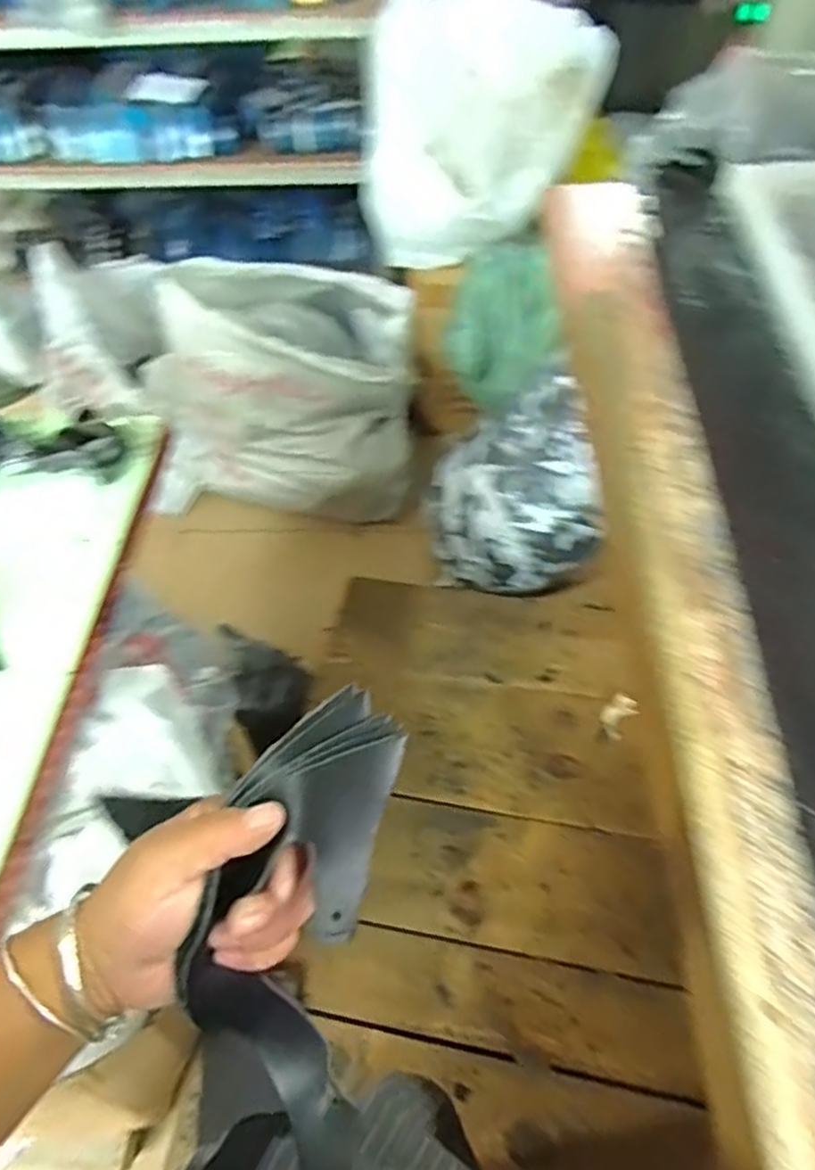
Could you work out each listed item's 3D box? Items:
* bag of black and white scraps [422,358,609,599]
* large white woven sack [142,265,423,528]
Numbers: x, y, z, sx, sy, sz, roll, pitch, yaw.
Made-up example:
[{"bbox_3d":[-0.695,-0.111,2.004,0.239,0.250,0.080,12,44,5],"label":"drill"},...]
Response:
[{"bbox_3d":[0.212,-0.247,1.649,0.309,0.408,0.444,-13,60,-6],"label":"bag of black and white scraps"},{"bbox_3d":[-0.336,-0.514,1.879,0.725,0.581,0.475,-6,59,-2],"label":"large white woven sack"}]

